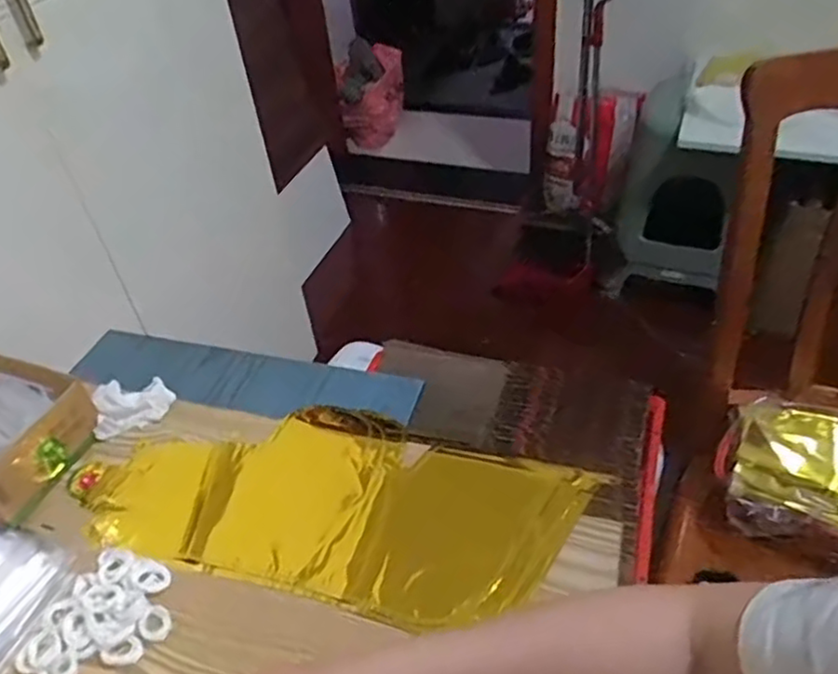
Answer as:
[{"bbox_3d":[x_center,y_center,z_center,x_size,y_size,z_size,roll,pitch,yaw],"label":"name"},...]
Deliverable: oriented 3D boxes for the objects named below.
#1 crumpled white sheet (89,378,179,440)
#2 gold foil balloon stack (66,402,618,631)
[{"bbox_3d":[-0.283,0.066,0.671,0.066,0.031,0.062,-2,41,6],"label":"crumpled white sheet"},{"bbox_3d":[-0.082,0.127,0.589,0.426,0.015,0.189,7,43,15],"label":"gold foil balloon stack"}]

